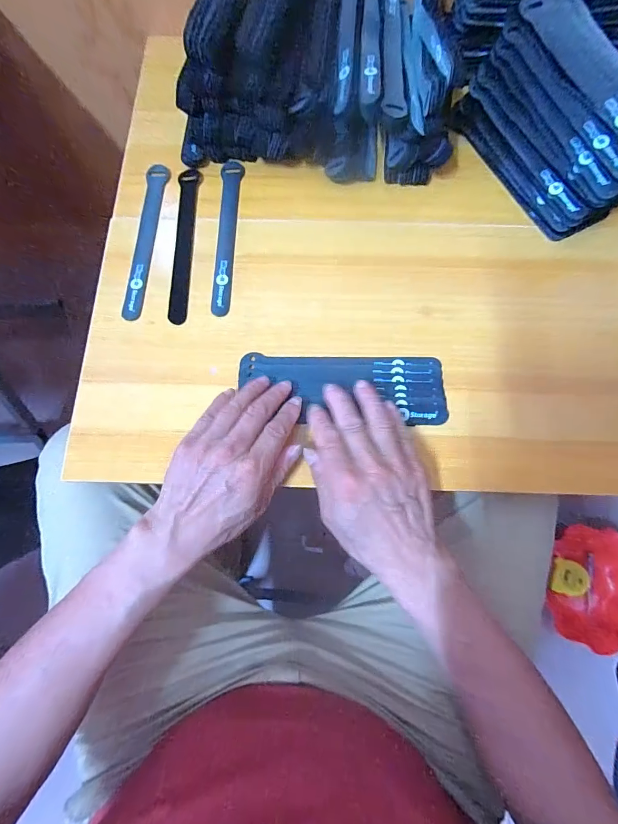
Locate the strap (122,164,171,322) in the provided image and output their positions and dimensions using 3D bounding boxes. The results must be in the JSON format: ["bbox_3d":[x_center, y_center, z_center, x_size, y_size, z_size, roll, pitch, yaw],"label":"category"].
[{"bbox_3d":[-0.181,-0.193,0.417,0.024,0.004,0.198,4,75,-6],"label":"strap"}]

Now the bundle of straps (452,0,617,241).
[{"bbox_3d":[0.259,-0.296,0.381,0.083,0.110,0.203,-28,78,-6],"label":"bundle of straps"}]

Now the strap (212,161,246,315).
[{"bbox_3d":[-0.090,-0.197,0.416,0.023,0.008,0.194,0,76,0],"label":"strap"}]

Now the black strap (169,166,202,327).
[{"bbox_3d":[-0.138,-0.188,0.415,0.024,0.004,0.195,1,75,-7],"label":"black strap"}]

